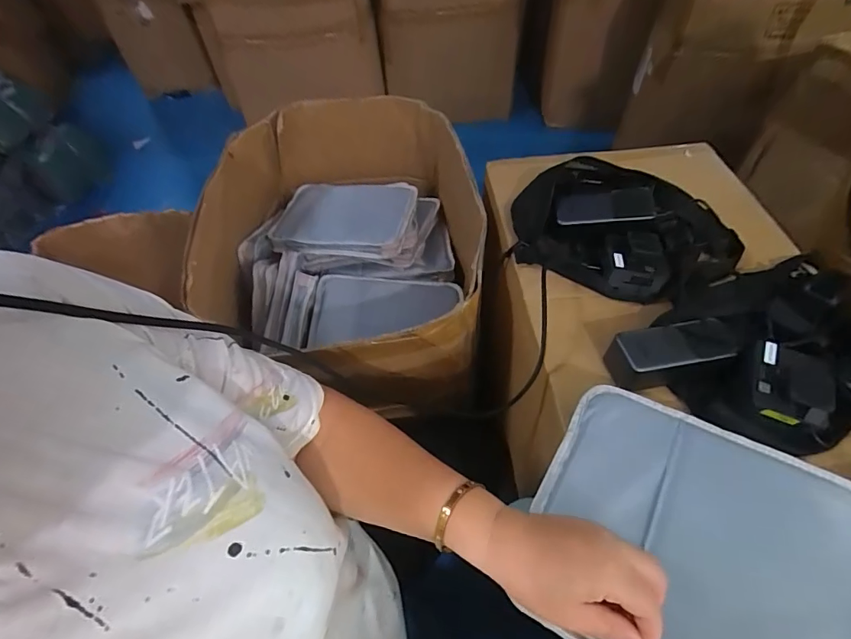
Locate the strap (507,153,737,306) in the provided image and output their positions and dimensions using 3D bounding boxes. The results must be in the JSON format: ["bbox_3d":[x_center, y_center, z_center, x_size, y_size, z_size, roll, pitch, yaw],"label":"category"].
[{"bbox_3d":[0.275,-0.130,0.633,0.303,0.081,0.215,28,59,22],"label":"strap"}]

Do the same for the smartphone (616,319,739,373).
[{"bbox_3d":[0.284,0.028,0.498,0.133,0.010,0.054,-5,49,-10],"label":"smartphone"}]

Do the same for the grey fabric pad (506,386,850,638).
[{"bbox_3d":[0.236,0.193,0.345,0.289,0.014,0.223,22,56,26],"label":"grey fabric pad"}]

